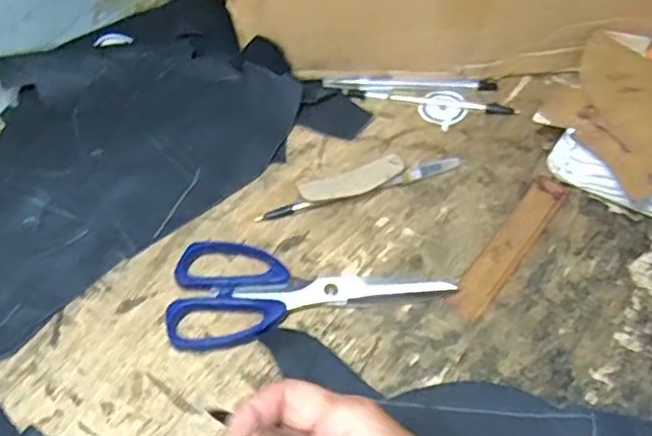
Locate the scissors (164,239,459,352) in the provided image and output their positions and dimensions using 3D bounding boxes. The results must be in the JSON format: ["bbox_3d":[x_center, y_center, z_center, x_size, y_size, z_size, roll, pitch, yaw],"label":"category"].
[{"bbox_3d":[-0.013,0.044,0.435,0.185,0.010,0.079,-6,52,0],"label":"scissors"}]

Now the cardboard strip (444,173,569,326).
[{"bbox_3d":[0.127,0.018,0.446,0.025,0.004,0.132,31,60,25],"label":"cardboard strip"}]

